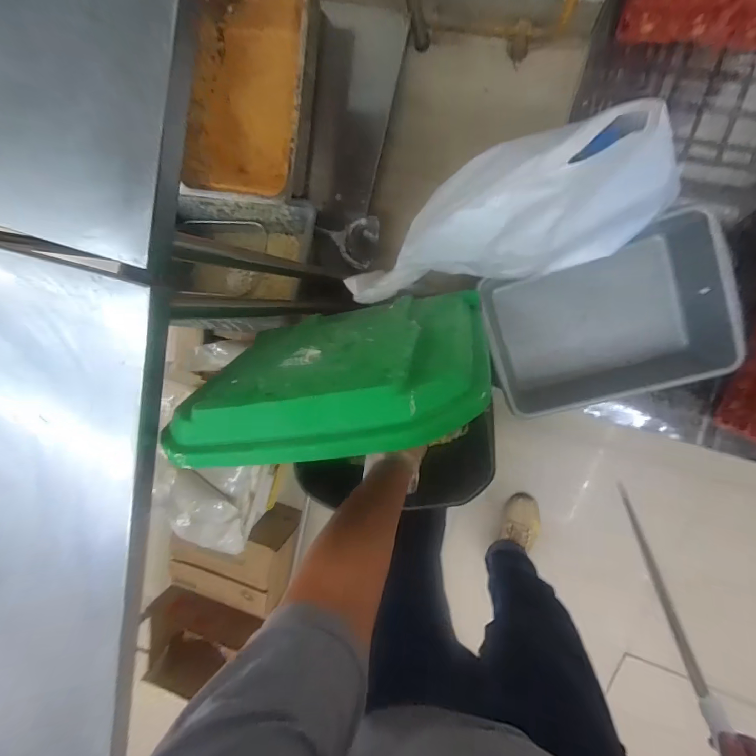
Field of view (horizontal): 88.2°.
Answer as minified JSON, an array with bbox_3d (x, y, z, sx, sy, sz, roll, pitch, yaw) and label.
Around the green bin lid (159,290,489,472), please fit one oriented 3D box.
[{"bbox_3d":[-0.046,-0.021,0.498,0.341,0.324,0.054,-6,117,15],"label":"green bin lid"}]

